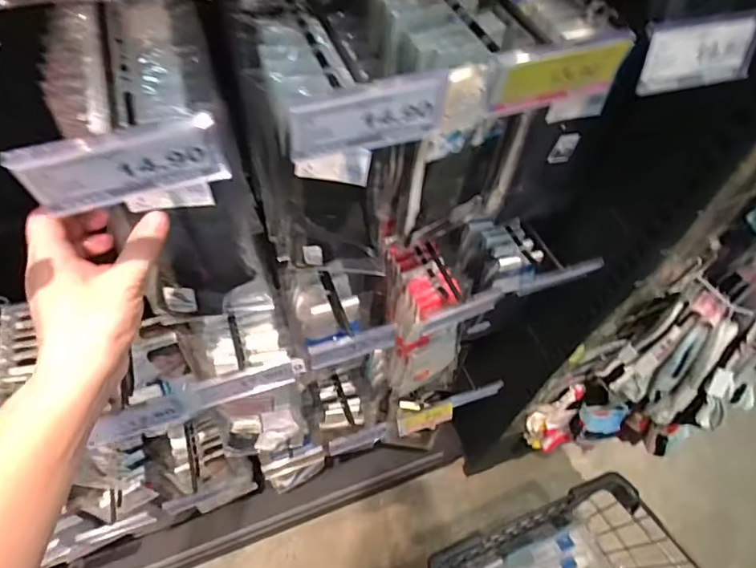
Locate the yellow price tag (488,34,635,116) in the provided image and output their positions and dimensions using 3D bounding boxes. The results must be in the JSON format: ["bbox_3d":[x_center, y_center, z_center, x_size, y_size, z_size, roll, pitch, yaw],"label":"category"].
[{"bbox_3d":[0.121,-0.140,0.344,0.099,0.047,0.008,-15,59,-13],"label":"yellow price tag"}]

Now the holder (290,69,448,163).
[{"bbox_3d":[-0.005,-0.102,0.317,0.099,0.045,0.007,-15,59,-13],"label":"holder"}]

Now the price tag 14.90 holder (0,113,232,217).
[{"bbox_3d":[-0.137,-0.063,0.282,0.100,0.049,0.009,-15,59,-13],"label":"price tag 14.90 holder"}]

